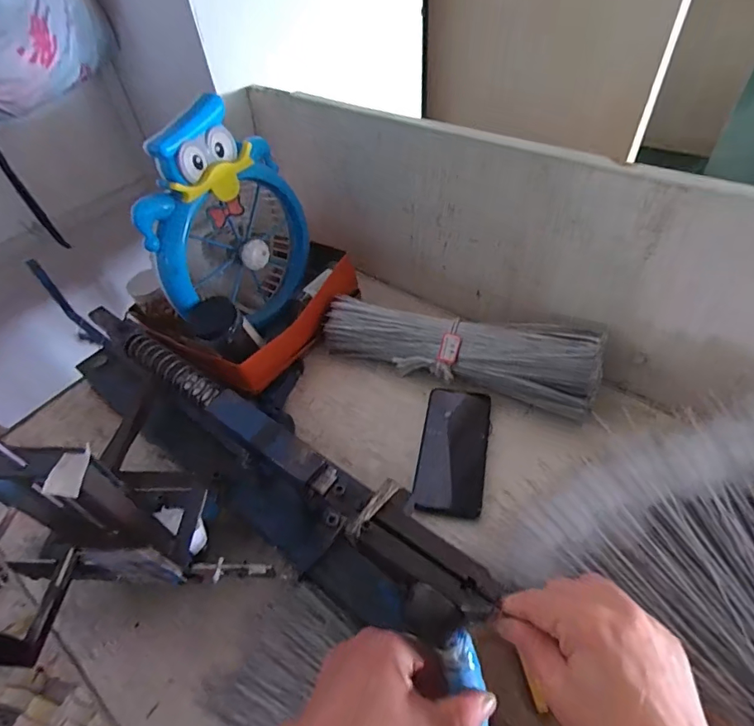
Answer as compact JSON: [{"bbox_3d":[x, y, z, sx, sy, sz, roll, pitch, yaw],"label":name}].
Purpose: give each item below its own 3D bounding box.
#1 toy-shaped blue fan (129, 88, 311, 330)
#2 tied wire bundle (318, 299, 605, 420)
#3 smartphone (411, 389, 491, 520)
[{"bbox_3d":[-0.198,-0.177,0.624,0.091,0.277,0.230,24,56,23],"label":"toy-shaped blue fan"},{"bbox_3d":[0.097,-0.026,0.612,0.362,0.075,0.082,15,53,17],"label":"tied wire bundle"},{"bbox_3d":[0.093,0.102,0.562,0.077,0.007,0.167,8,51,12],"label":"smartphone"}]

